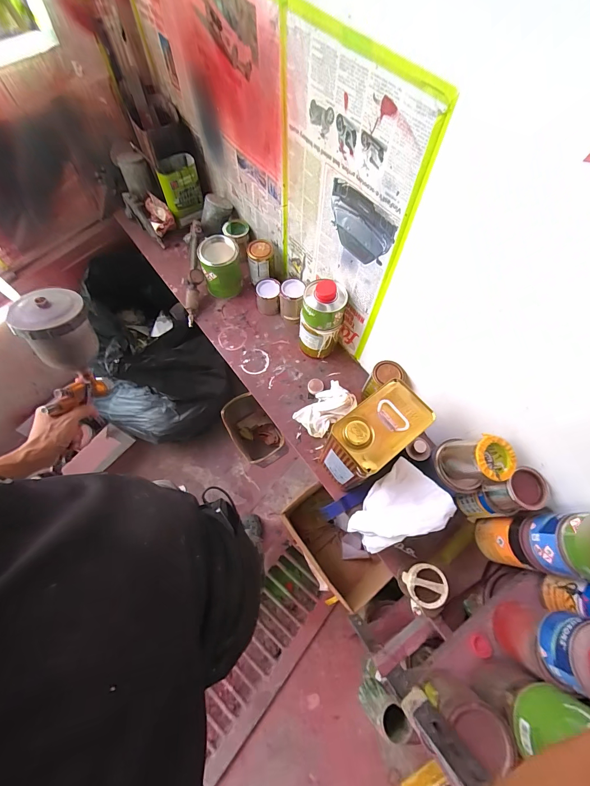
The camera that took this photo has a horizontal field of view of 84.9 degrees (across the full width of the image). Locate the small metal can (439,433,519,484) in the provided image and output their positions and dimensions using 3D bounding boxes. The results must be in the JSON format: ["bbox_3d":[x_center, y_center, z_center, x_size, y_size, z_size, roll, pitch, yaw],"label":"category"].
[{"bbox_3d":[0.334,0.123,0.593,0.076,0.114,0.083,1,67,-2],"label":"small metal can"}]

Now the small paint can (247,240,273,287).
[{"bbox_3d":[-0.096,-0.358,0.907,0.070,0.115,0.078,-10,68,-7],"label":"small paint can"}]

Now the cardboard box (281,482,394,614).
[{"bbox_3d":[0.141,0.546,1.189,0.224,0.188,0.367,-35,73,-16],"label":"cardboard box"}]

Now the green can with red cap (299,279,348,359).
[{"bbox_3d":[0.063,-0.175,0.798,0.096,0.208,0.100,1,67,-2],"label":"green can with red cap"}]

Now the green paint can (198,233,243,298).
[{"bbox_3d":[-0.206,-0.346,0.902,0.108,0.132,0.098,-10,68,-7],"label":"green paint can"}]

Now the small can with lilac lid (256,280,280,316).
[{"bbox_3d":[-0.076,-0.272,0.913,0.066,0.062,0.070,1,67,-2],"label":"small can with lilac lid"}]

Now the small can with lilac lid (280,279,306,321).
[{"bbox_3d":[-0.006,-0.254,0.883,0.068,0.096,0.078,11,67,2],"label":"small can with lilac lid"}]

